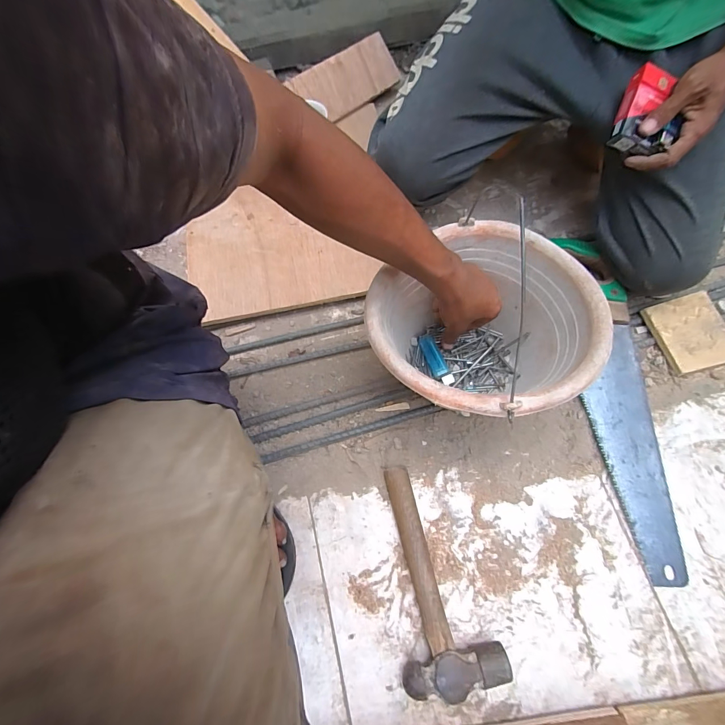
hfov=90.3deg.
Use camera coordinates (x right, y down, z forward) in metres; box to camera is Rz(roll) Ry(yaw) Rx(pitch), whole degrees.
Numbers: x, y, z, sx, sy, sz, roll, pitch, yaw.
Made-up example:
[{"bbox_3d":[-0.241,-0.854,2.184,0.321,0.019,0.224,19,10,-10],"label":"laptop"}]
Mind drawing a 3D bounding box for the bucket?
[{"bbox_3d":[0.142,-0.026,0.477,0.244,0.183,0.231,-1,69,2],"label":"bucket"}]

